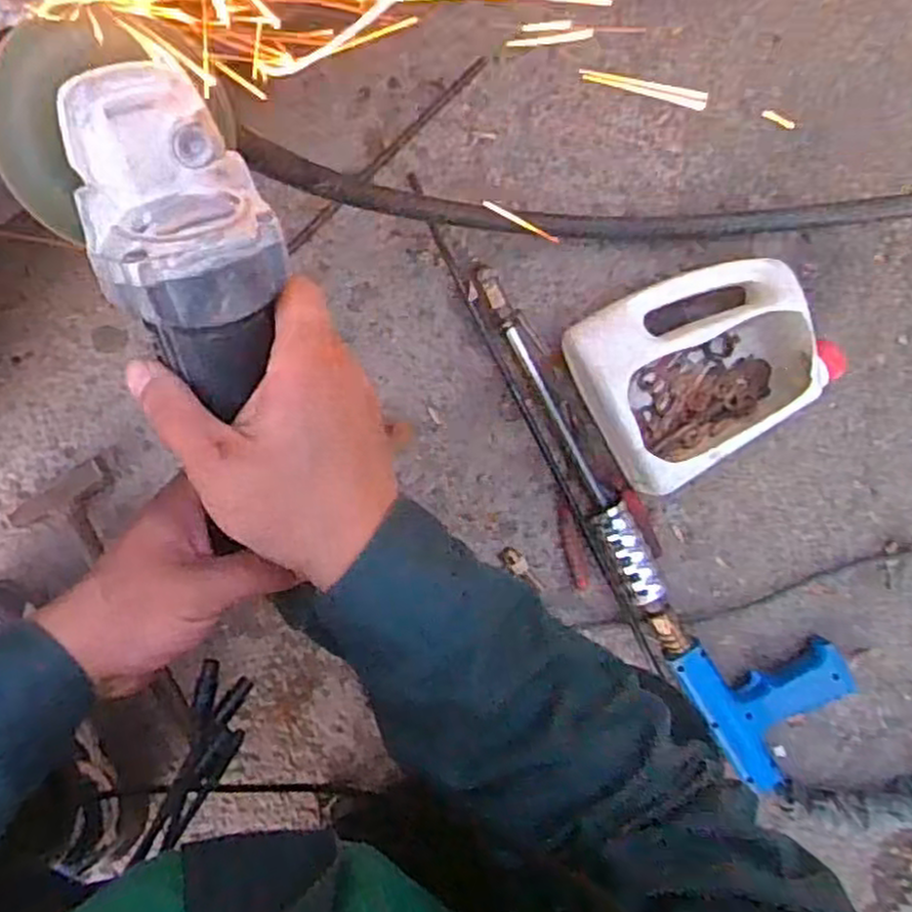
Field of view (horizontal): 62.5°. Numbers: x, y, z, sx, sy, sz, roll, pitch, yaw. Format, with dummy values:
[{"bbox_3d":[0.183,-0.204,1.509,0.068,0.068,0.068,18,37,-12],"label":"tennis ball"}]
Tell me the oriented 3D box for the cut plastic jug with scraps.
[{"bbox_3d":[0.238,-0.088,0.728,0.225,0.089,0.185,-31,93,-3],"label":"cut plastic jug with scraps"}]

